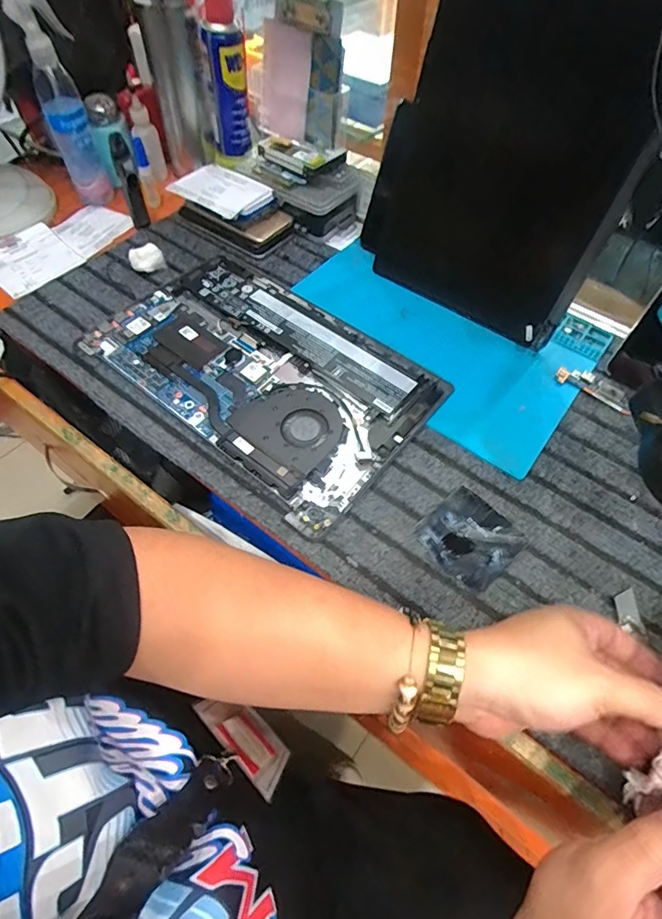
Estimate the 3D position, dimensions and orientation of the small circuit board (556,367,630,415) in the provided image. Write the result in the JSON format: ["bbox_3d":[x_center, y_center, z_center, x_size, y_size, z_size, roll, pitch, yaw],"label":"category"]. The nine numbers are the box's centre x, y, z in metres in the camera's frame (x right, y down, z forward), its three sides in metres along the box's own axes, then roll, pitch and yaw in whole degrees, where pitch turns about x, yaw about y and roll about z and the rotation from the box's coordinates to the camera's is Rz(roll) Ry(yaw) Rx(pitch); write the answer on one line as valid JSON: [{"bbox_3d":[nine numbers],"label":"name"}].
[{"bbox_3d":[0.287,-0.078,0.506,0.083,0.004,0.029,31,61,15],"label":"small circuit board"}]

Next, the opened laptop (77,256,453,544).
[{"bbox_3d":[-0.072,-0.104,0.504,0.353,0.014,0.218,38,63,18],"label":"opened laptop"}]

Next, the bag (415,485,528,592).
[{"bbox_3d":[0.123,0.069,0.412,0.076,0.004,0.077,-37,67,-23],"label":"bag"}]

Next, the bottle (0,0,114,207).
[{"bbox_3d":[-0.330,-0.435,0.585,0.054,0.226,0.083,-20,61,-15],"label":"bottle"}]

